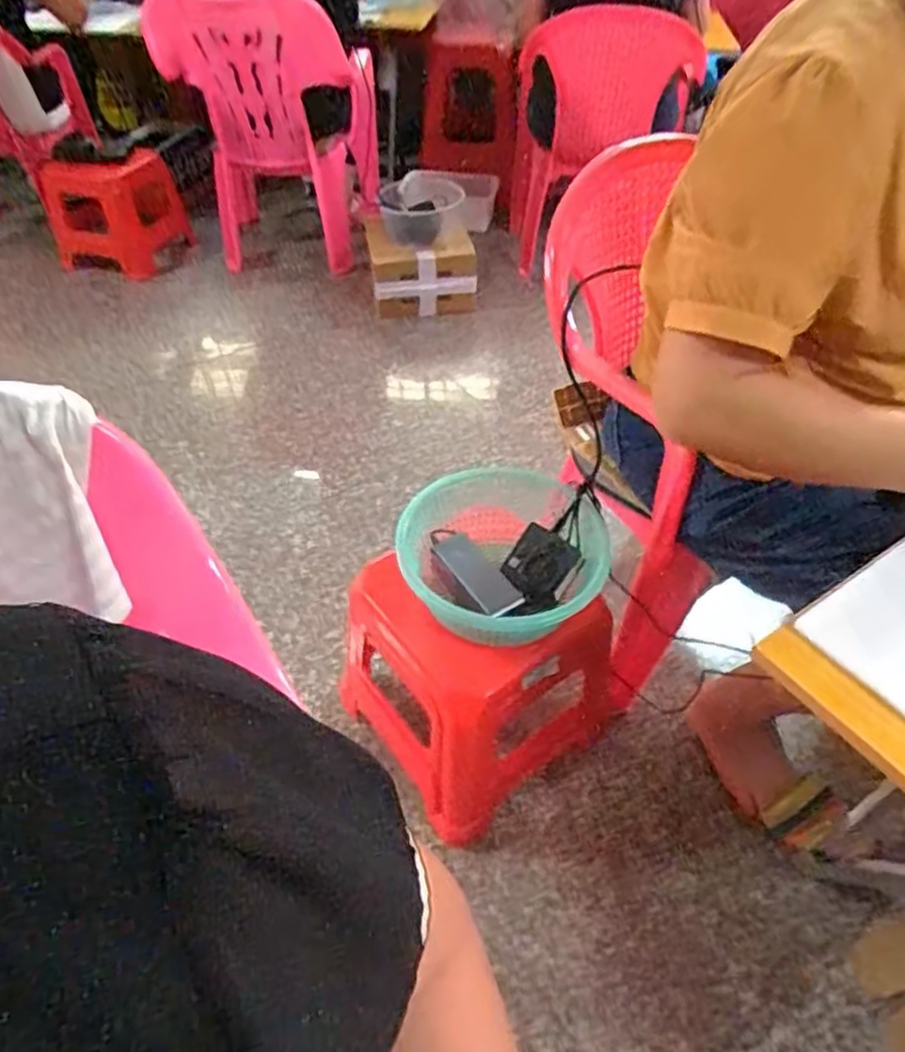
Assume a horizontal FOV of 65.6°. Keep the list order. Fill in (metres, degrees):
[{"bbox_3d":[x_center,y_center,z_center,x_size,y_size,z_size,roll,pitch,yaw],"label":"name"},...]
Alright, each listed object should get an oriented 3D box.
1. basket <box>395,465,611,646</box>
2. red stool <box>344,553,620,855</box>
[{"bbox_3d":[0.056,0.034,0.832,0.225,0.089,0.247,-5,47,-5],"label":"basket"},{"bbox_3d":[0.028,0.188,0.942,0.280,0.305,0.271,-30,53,-26],"label":"red stool"}]

